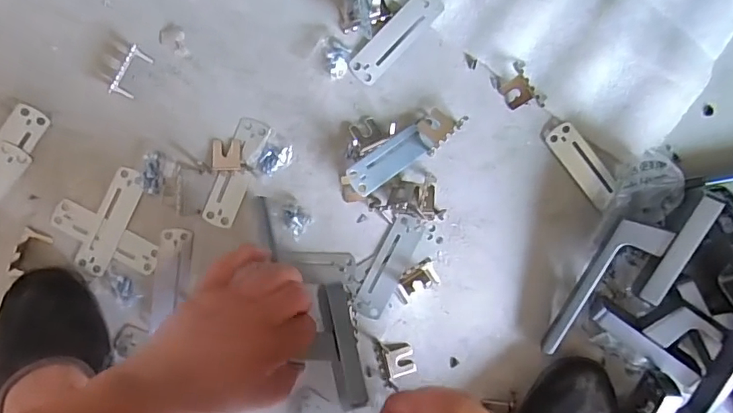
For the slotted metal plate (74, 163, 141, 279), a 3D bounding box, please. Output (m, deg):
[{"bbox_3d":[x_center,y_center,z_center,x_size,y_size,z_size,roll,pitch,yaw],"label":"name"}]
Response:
[{"bbox_3d":[-0.218,0.013,0.433,0.027,0.004,0.093,25,91,-4],"label":"slotted metal plate"}]

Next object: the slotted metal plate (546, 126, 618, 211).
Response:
[{"bbox_3d":[0.196,-0.037,0.456,0.026,0.009,0.084,-38,102,16],"label":"slotted metal plate"}]

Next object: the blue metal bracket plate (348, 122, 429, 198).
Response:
[{"bbox_3d":[0.019,-0.038,0.431,0.075,0.005,0.026,-37,94,-17],"label":"blue metal bracket plate"}]

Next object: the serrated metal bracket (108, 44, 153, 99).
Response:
[{"bbox_3d":[-0.195,-0.110,0.419,0.015,0.018,0.043,27,91,-4],"label":"serrated metal bracket"}]

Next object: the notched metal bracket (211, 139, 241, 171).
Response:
[{"bbox_3d":[-0.120,-0.044,0.434,0.024,0.004,0.027,1,93,-3],"label":"notched metal bracket"}]

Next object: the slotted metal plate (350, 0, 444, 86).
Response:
[{"bbox_3d":[0.026,-0.146,0.436,0.028,0.005,0.095,45,90,-4],"label":"slotted metal plate"}]

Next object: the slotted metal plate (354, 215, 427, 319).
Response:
[{"bbox_3d":[0.021,0.054,0.449,0.028,0.004,0.094,27,90,-3],"label":"slotted metal plate"}]

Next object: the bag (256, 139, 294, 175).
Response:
[{"bbox_3d":[-0.079,-0.042,0.437,0.034,0.004,0.023,-33,94,-1],"label":"bag"}]

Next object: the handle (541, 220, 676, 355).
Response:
[{"bbox_3d":[0.194,0.070,0.427,0.040,0.017,0.139,29,109,-4],"label":"handle"}]

